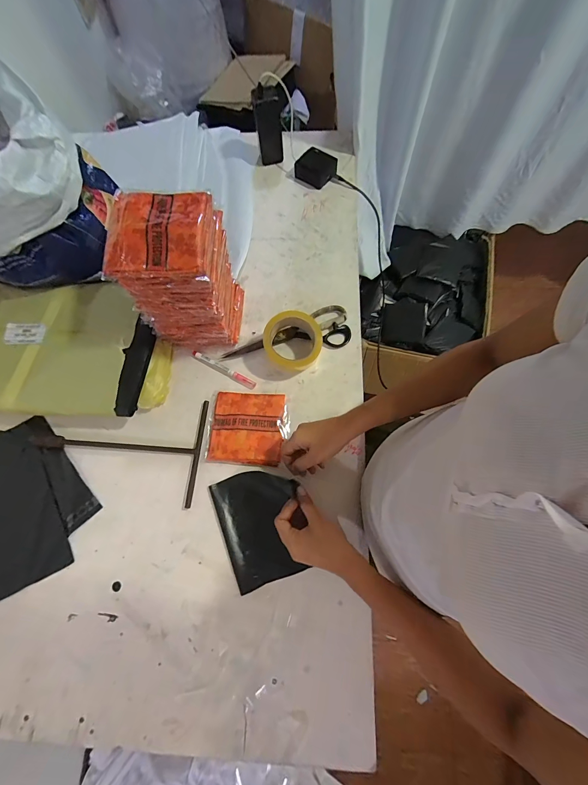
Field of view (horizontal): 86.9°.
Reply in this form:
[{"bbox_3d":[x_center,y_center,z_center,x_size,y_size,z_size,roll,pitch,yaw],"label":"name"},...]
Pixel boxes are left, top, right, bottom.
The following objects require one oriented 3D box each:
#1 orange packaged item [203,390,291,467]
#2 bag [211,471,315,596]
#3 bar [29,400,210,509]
[{"bbox_3d":[-0.082,0.059,0.543,0.141,0.016,0.126,3,72,3],"label":"orange packaged item"},{"bbox_3d":[-0.053,0.199,0.465,0.134,0.081,0.165,-18,72,-4],"label":"bag"},{"bbox_3d":[-0.314,0.091,0.546,0.305,0.010,0.177,4,72,4],"label":"bar"}]

